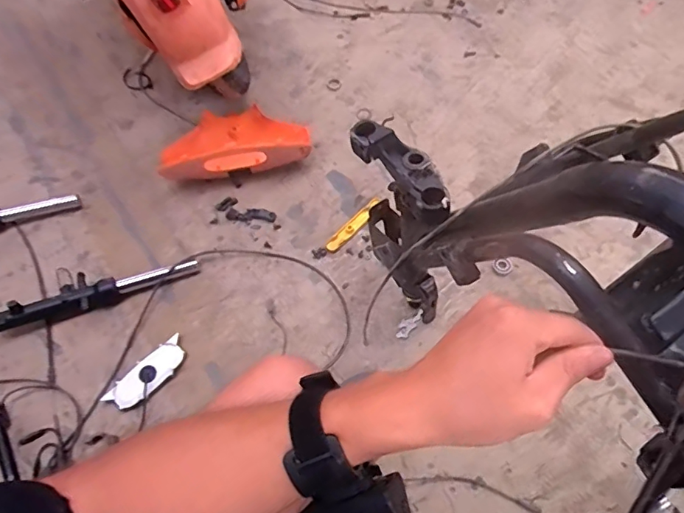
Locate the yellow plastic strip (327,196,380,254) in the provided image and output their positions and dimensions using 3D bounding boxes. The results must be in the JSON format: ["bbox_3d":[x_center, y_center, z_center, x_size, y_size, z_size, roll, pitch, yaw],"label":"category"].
[{"bbox_3d":[0.025,-0.063,0.997,0.028,0.008,0.150,39,71,21],"label":"yellow plastic strip"}]

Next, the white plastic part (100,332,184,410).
[{"bbox_3d":[-0.329,0.201,0.845,0.142,0.016,0.052,-40,67,-16],"label":"white plastic part"}]

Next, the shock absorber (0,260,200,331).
[{"bbox_3d":[-0.452,0.056,0.919,0.364,0.056,0.070,-18,63,-6],"label":"shock absorber"}]

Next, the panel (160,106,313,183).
[{"bbox_3d":[-0.227,-0.241,1.051,0.304,0.096,0.150,-14,62,-4],"label":"panel"}]

